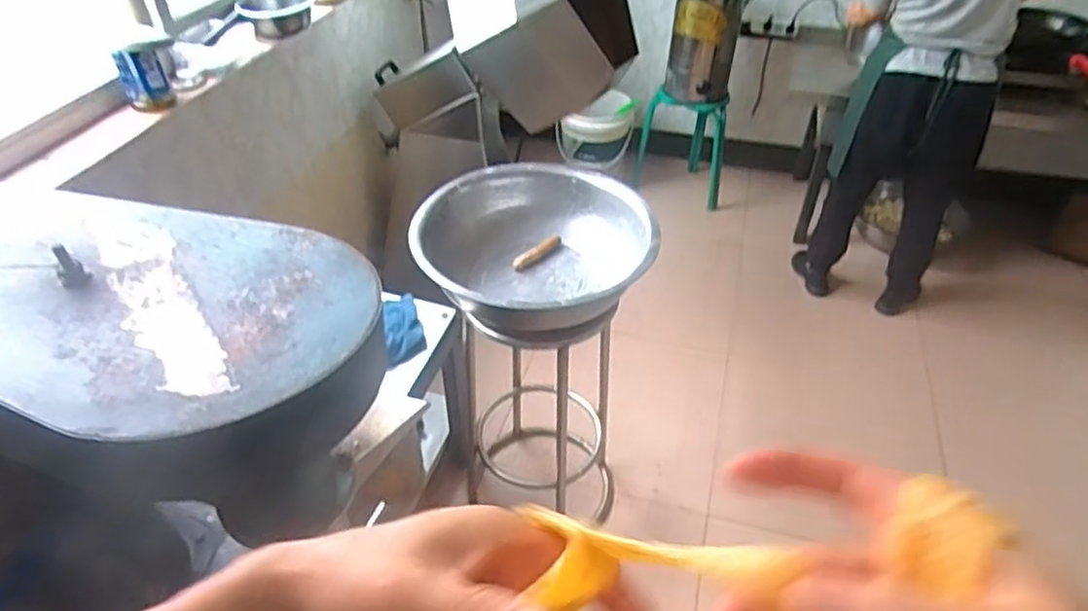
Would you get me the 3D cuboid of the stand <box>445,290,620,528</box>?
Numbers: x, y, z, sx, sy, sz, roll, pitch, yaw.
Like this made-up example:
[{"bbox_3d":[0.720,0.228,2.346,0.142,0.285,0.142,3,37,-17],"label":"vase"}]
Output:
[{"bbox_3d":[-0.018,0.221,1.560,0.357,0.684,0.366,0,41,0],"label":"stand"}]

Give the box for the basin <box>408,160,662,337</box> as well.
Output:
[{"bbox_3d":[-0.012,-0.083,1.248,0.423,0.175,0.420,1,41,1],"label":"basin"}]

